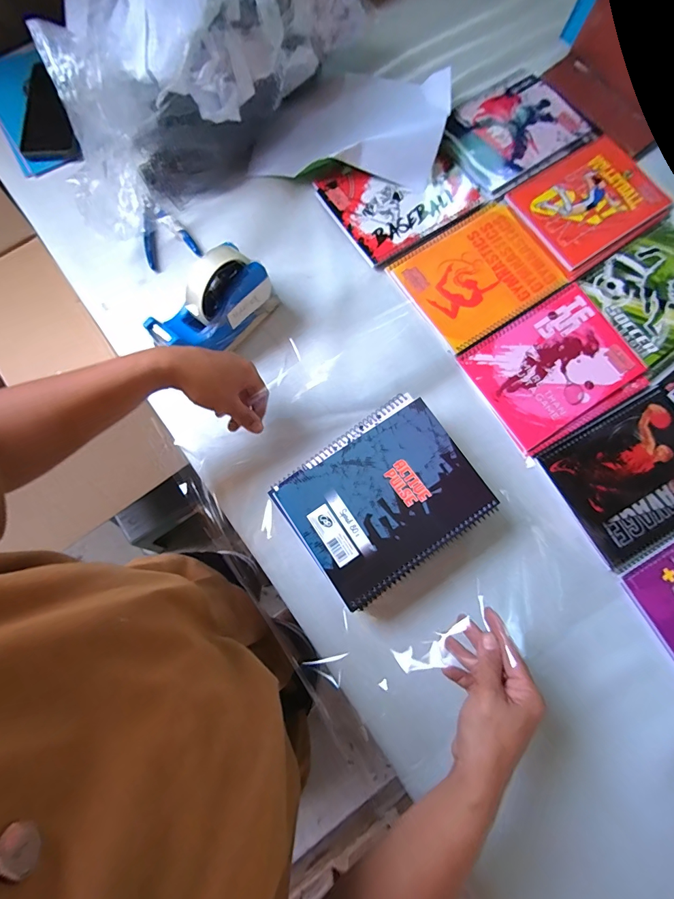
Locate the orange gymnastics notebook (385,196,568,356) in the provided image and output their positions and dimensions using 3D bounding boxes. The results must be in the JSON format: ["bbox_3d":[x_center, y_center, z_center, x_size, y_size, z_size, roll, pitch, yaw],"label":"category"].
[{"bbox_3d":[0.194,-0.242,0.531,0.204,0.007,0.157,-33,80,-7],"label":"orange gymnastics notebook"}]

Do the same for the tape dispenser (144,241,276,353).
[{"bbox_3d":[-0.147,-0.169,0.468,0.057,0.105,0.148,38,81,7],"label":"tape dispenser"}]

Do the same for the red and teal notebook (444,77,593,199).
[{"bbox_3d":[0.268,-0.481,0.585,0.207,0.010,0.149,-35,80,-7],"label":"red and teal notebook"}]

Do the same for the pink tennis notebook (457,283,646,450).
[{"bbox_3d":[0.277,-0.111,0.502,0.194,0.008,0.147,-33,80,-7],"label":"pink tennis notebook"}]

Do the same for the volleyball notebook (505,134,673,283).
[{"bbox_3d":[0.364,-0.353,0.559,0.204,0.007,0.161,-33,80,-7],"label":"volleyball notebook"}]

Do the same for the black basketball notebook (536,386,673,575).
[{"bbox_3d":[0.368,0.030,0.474,0.197,0.006,0.159,-29,80,-6],"label":"black basketball notebook"}]

